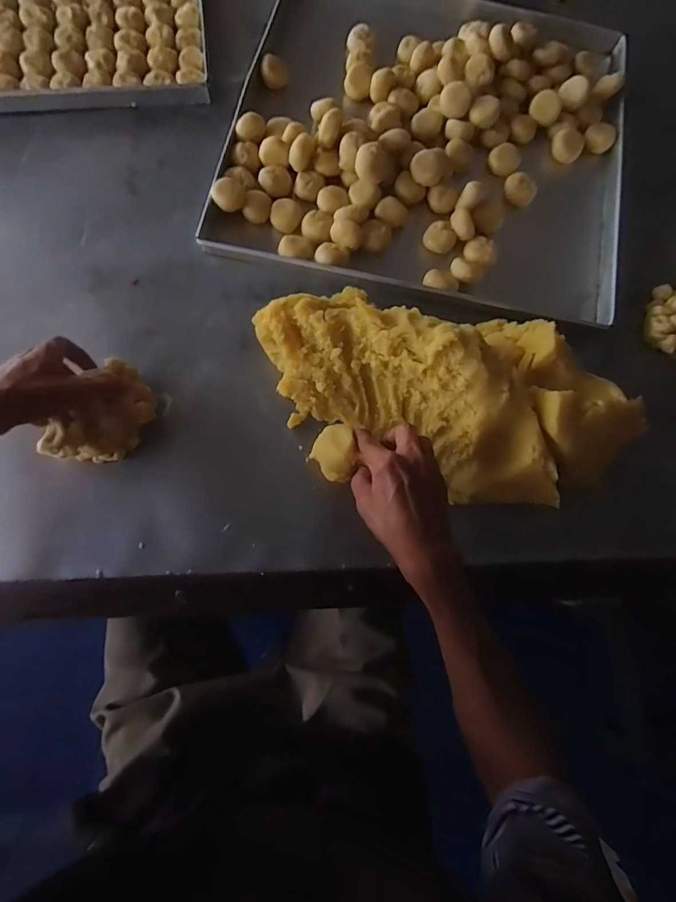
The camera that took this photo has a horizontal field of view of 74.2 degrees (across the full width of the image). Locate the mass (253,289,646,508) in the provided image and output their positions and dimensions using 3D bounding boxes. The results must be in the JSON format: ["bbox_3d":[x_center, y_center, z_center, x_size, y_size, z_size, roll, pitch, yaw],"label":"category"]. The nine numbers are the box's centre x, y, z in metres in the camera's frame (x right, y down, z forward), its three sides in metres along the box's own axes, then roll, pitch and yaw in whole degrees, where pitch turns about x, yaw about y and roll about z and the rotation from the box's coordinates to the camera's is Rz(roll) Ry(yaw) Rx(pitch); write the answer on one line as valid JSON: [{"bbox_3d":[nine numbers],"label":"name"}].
[{"bbox_3d":[0.108,-0.071,0.467,0.384,0.086,0.186,19,78,6],"label":"mass"}]

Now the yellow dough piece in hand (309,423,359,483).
[{"bbox_3d":[-0.004,0.002,0.462,0.044,0.023,0.061,-7,78,-3],"label":"yellow dough piece in hand"}]

